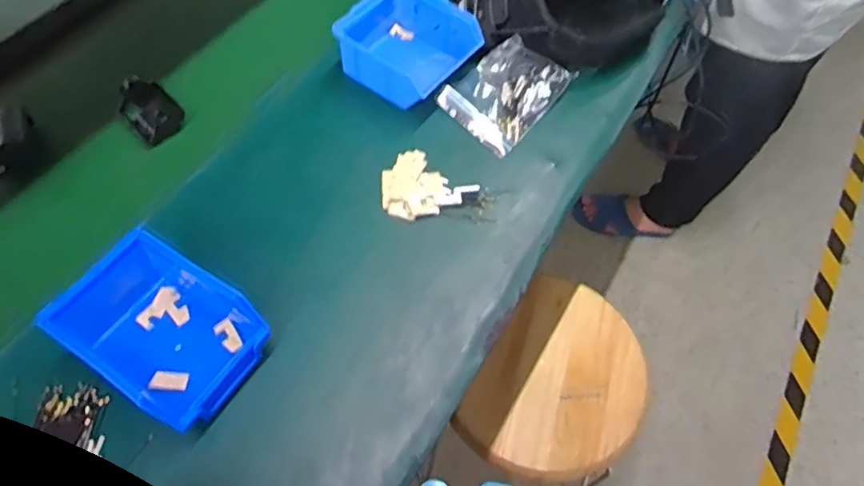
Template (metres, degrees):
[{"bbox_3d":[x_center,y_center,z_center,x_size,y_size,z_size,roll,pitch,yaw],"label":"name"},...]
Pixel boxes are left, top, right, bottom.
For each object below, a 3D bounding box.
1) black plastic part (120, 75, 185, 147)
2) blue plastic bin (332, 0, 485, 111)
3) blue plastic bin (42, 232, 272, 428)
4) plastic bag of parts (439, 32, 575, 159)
[{"bbox_3d":[-0.316,-0.152,0.656,0.052,0.032,0.076,-39,66,-25],"label":"black plastic part"},{"bbox_3d":[-0.032,-0.245,0.715,0.149,0.068,0.130,34,61,18],"label":"blue plastic bin"},{"bbox_3d":[-0.220,0.066,0.489,0.155,0.082,0.124,30,60,16],"label":"blue plastic bin"},{"bbox_3d":[0.090,-0.185,0.715,0.112,0.021,0.155,36,62,19],"label":"plastic bag of parts"}]

